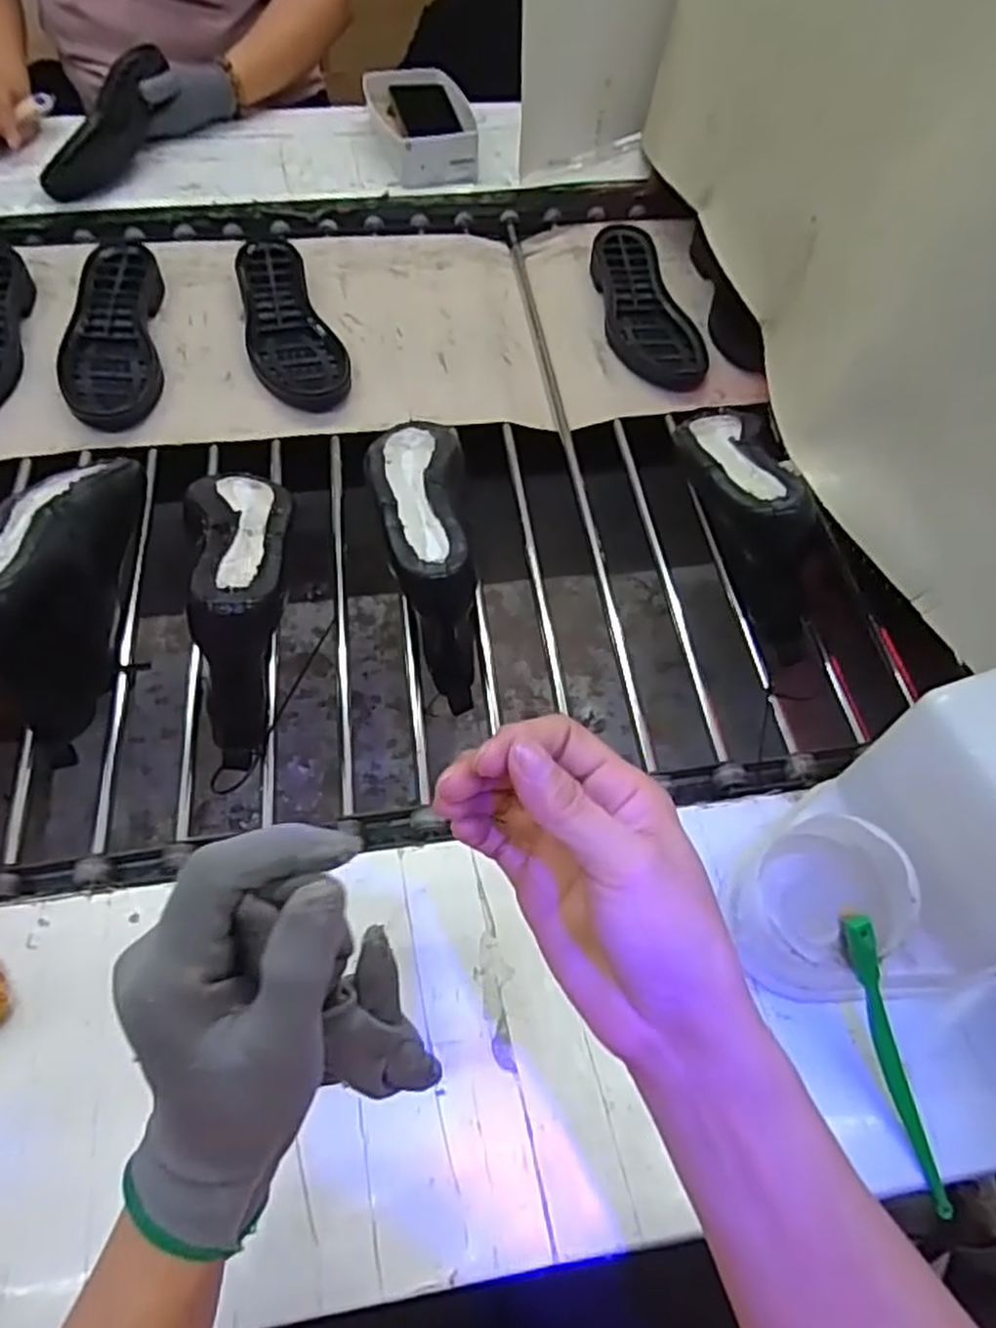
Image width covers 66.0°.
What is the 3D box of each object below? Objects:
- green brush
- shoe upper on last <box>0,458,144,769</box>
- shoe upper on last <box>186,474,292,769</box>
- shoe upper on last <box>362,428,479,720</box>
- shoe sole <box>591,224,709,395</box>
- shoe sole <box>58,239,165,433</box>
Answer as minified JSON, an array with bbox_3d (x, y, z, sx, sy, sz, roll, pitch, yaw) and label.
[{"bbox_3d":[0.217,0.219,0.421,0.010,0.020,0.168,-18,92,-14],"label":"green brush"},{"bbox_3d":[-0.348,-0.072,0.593,0.079,0.119,0.270,-3,60,-4],"label":"shoe upper on last"},{"bbox_3d":[-0.203,-0.068,0.606,0.079,0.118,0.265,-8,56,-8],"label":"shoe upper on last"},{"bbox_3d":[-0.066,-0.104,0.666,0.085,0.130,0.270,-3,59,-6],"label":"shoe upper on last"},{"bbox_3d":[0.164,-0.406,0.878,0.094,0.047,0.252,-6,59,-8],"label":"shoe sole"},{"bbox_3d":[-0.403,-0.346,0.796,0.097,0.040,0.251,-8,60,-9],"label":"shoe sole"}]

